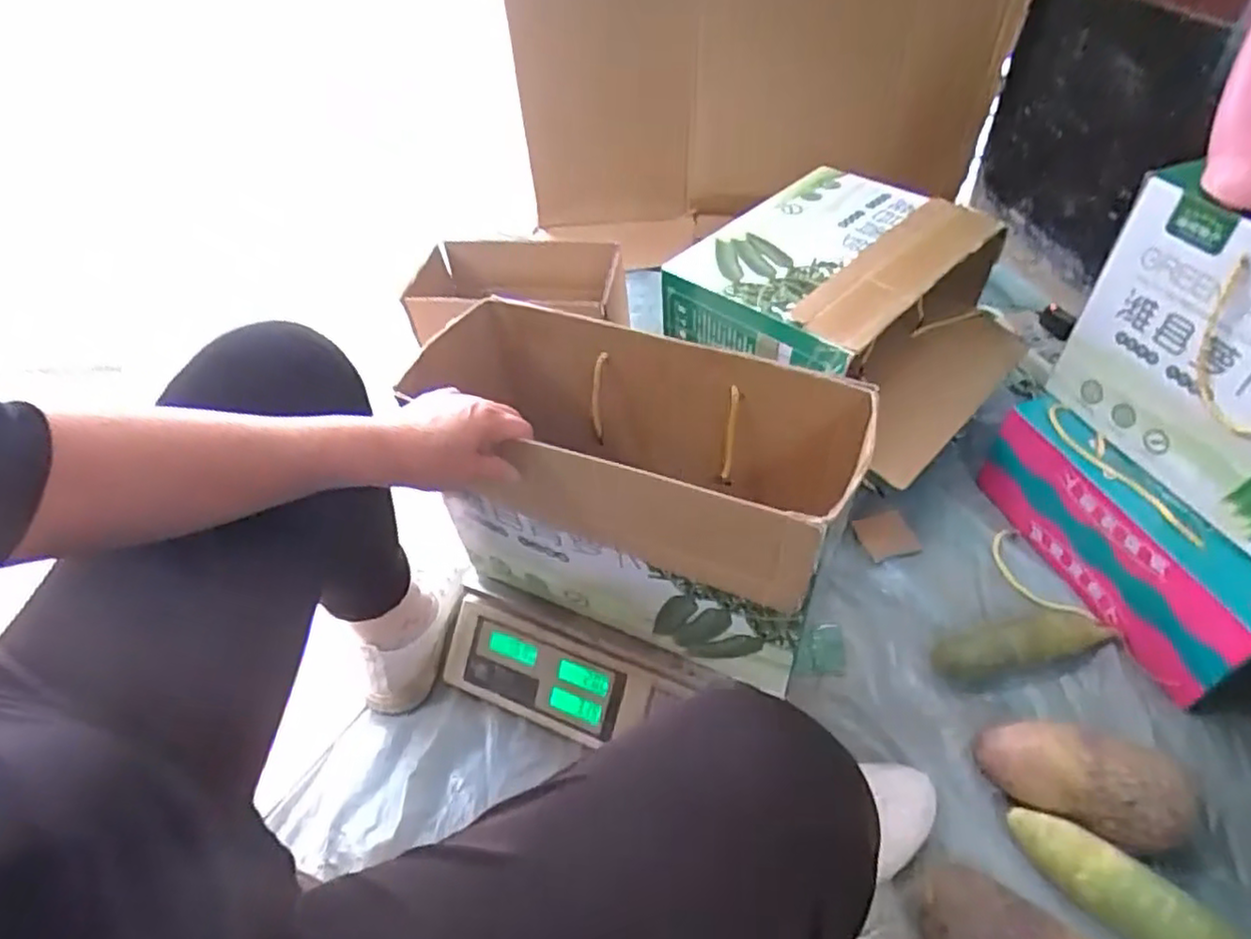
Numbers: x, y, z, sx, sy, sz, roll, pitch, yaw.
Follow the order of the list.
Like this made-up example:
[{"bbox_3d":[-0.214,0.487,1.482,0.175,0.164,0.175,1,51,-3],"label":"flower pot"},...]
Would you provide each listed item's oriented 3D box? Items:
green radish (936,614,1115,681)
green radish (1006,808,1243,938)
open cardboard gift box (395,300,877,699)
[{"bbox_3d":[0.428,0.187,0.739,0.198,0.052,0.054,-9,47,-2],"label":"green radish"},{"bbox_3d":[0.425,0.364,0.581,0.055,0.054,0.191,-35,53,-24],"label":"green radish"},{"bbox_3d":[-0.009,0.016,0.627,0.385,0.238,0.168,19,52,23],"label":"open cardboard gift box"}]

